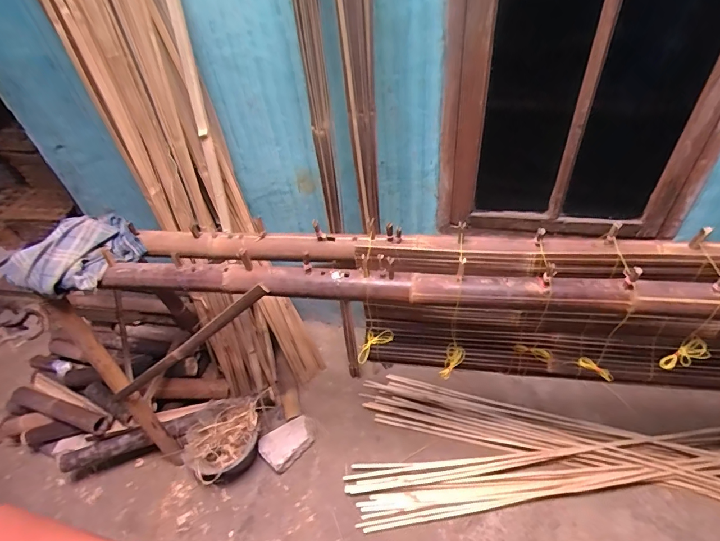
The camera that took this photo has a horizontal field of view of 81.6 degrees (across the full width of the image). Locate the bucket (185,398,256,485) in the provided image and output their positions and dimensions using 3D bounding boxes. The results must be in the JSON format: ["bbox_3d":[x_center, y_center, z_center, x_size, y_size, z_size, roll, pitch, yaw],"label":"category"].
[{"bbox_3d":[-0.477,0.623,1.501,0.271,0.221,0.232,-30,49,-20],"label":"bucket"}]

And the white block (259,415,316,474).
[{"bbox_3d":[-0.262,0.633,1.549,0.205,0.082,0.130,-36,52,-25],"label":"white block"}]

